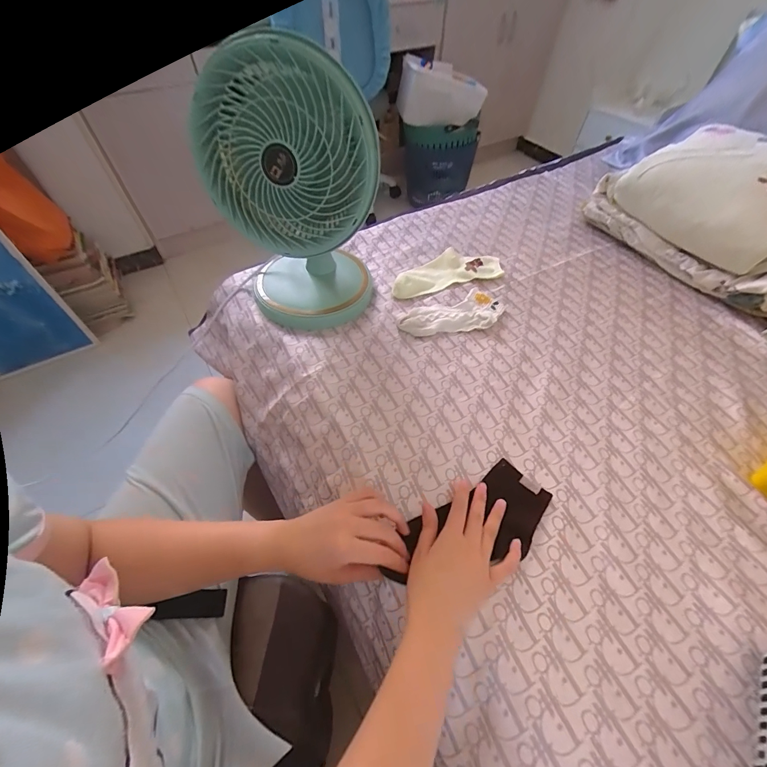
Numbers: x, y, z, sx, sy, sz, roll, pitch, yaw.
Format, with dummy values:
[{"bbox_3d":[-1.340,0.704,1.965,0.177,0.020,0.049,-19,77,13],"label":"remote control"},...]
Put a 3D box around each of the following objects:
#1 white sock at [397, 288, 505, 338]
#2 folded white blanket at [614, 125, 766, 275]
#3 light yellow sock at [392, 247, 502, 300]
[{"bbox_3d":[0.121,-0.123,0.612,0.193,0.013,0.083,-11,56,-7],"label":"white sock"},{"bbox_3d":[0.648,-0.369,0.661,0.243,0.117,0.282,-28,58,-20],"label":"folded white blanket"},{"bbox_3d":[0.121,-0.220,0.677,0.223,0.023,0.081,-15,57,-10],"label":"light yellow sock"}]

